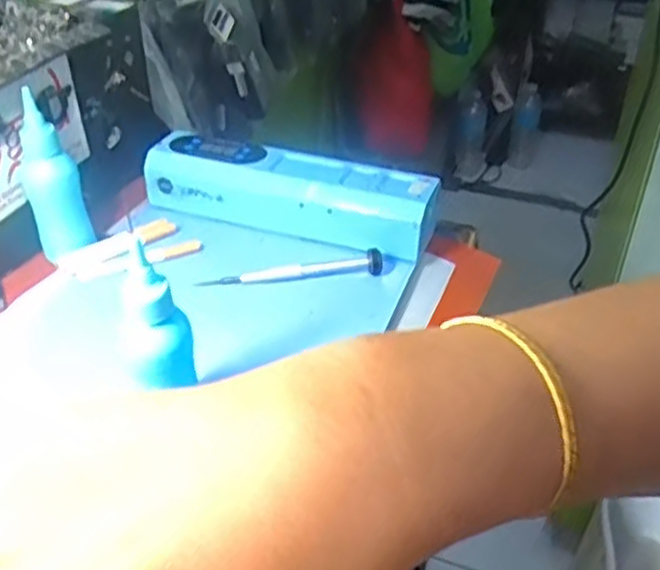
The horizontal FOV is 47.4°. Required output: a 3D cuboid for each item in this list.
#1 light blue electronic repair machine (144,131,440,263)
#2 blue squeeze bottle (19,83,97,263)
[{"bbox_3d":[-0.029,-0.068,0.540,0.207,0.040,0.050,13,39,16],"label":"light blue electronic repair machine"},{"bbox_3d":[-0.182,-0.069,0.489,0.029,0.110,0.032,19,41,23],"label":"blue squeeze bottle"}]

